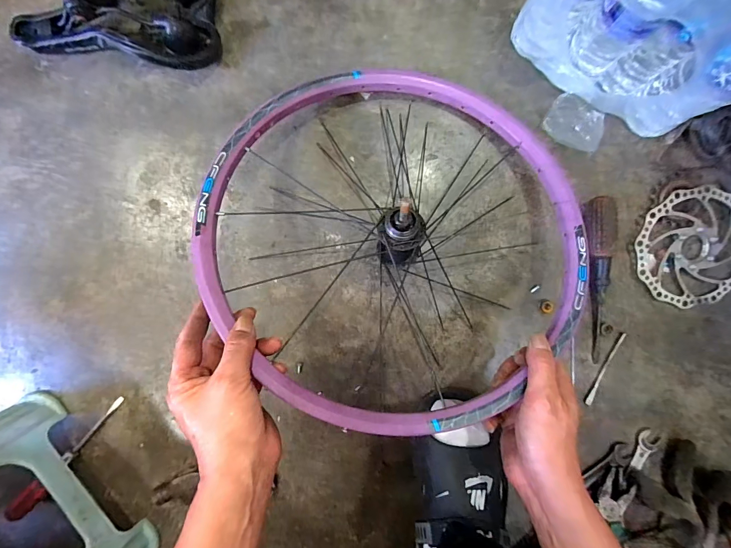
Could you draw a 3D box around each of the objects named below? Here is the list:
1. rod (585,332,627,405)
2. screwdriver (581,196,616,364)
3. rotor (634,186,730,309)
[{"bbox_3d":[0.318,0.126,0.481,0.010,0.008,0.105,25,92,0],"label":"rod"},{"bbox_3d":[0.300,0.009,0.464,0.030,0.036,0.207,-2,92,1],"label":"screwdriver"},{"bbox_3d":[0.425,-0.032,0.467,0.150,0.010,0.149,14,97,-3],"label":"rotor"}]

